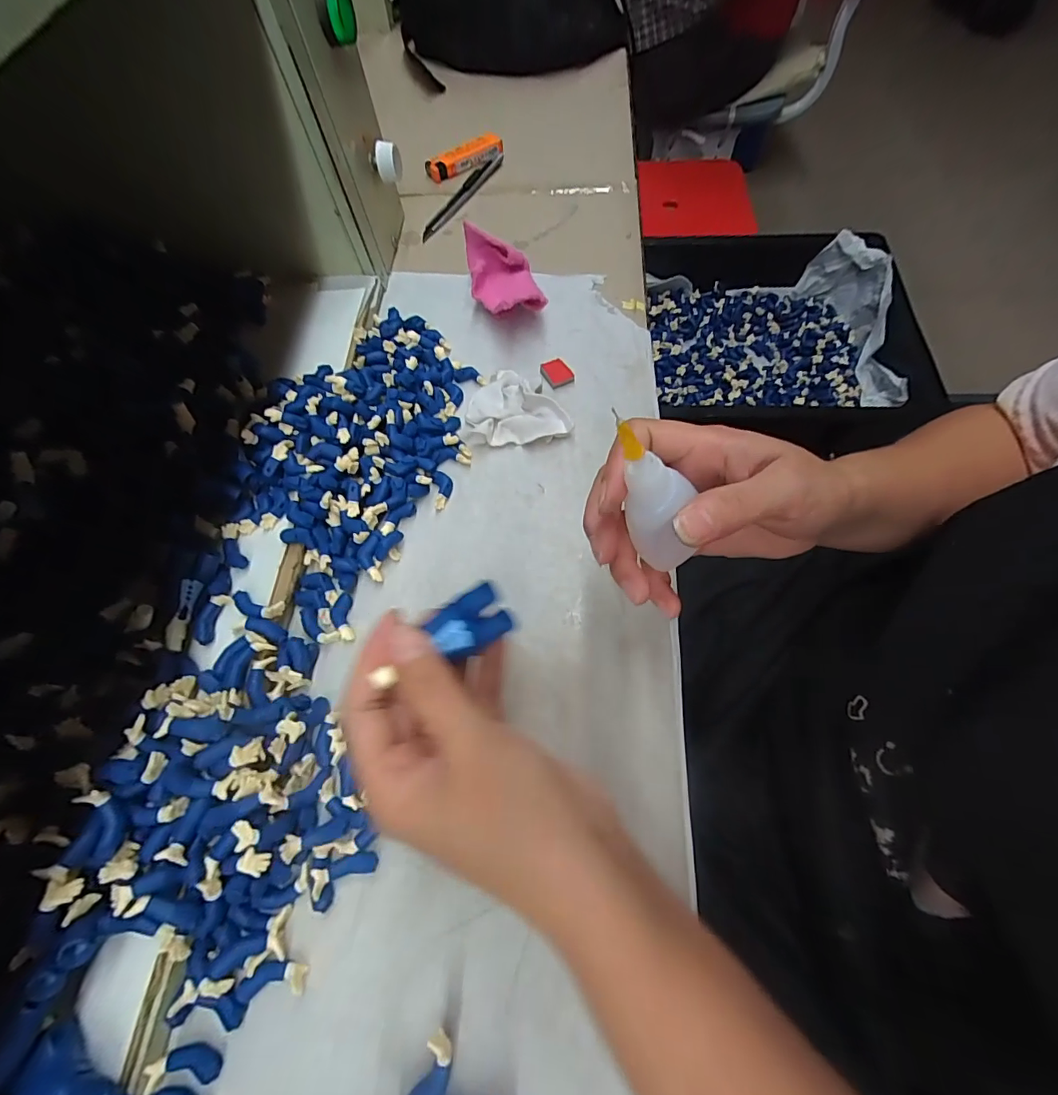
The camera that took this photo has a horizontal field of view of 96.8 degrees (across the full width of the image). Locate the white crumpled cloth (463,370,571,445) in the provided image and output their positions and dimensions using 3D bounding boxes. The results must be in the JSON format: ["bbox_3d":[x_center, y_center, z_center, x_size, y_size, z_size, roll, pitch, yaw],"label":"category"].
[{"bbox_3d":[-0.010,-0.102,0.332,0.073,0.017,0.059,-2,65,3],"label":"white crumpled cloth"}]

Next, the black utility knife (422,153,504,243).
[{"bbox_3d":[-0.063,-0.337,0.449,0.014,0.013,0.129,24,69,14],"label":"black utility knife"}]

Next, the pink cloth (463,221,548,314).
[{"bbox_3d":[-0.021,-0.212,0.374,0.049,0.044,0.087,-14,65,-3],"label":"pink cloth"}]

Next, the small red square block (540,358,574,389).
[{"bbox_3d":[0.021,-0.130,0.349,0.018,0.006,0.023,-24,66,-8],"label":"small red square block"}]

